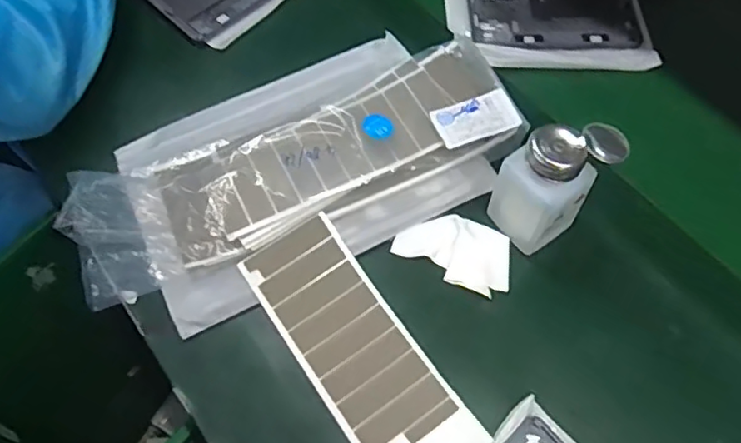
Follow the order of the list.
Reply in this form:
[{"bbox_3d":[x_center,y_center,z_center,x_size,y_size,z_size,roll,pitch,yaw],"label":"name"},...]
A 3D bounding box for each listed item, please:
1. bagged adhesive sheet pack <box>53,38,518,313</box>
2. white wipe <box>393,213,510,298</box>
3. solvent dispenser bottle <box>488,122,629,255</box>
[{"bbox_3d":[-0.061,-0.049,0.505,0.374,0.037,0.110,-23,66,-12],"label":"bagged adhesive sheet pack"},{"bbox_3d":[0.068,0.022,0.484,0.092,0.006,0.055,22,65,10],"label":"white wipe"},{"bbox_3d":[0.137,-0.030,0.454,0.068,0.108,0.053,-33,68,-16],"label":"solvent dispenser bottle"}]

